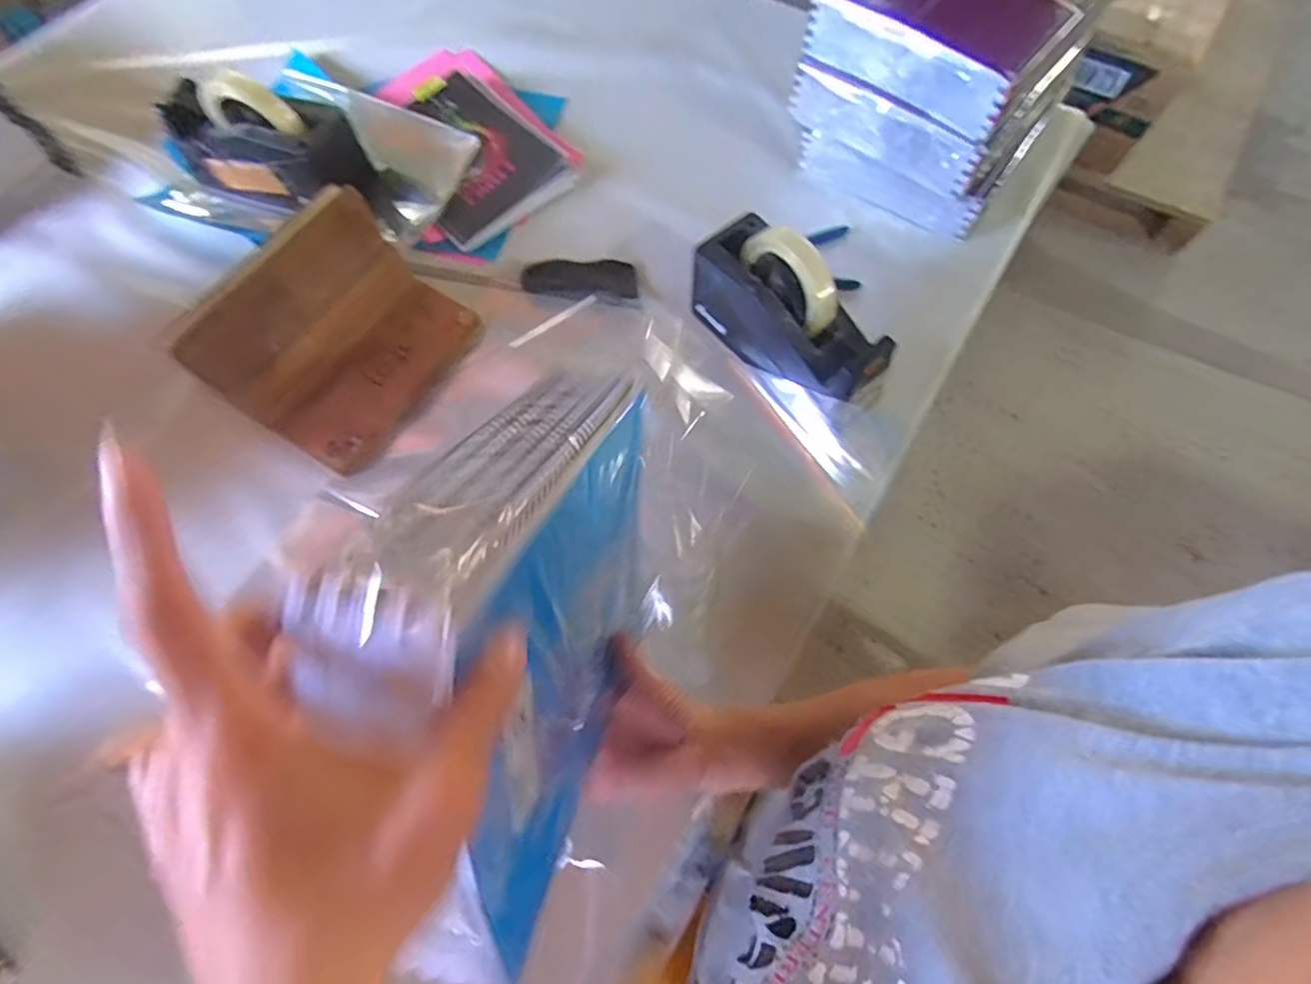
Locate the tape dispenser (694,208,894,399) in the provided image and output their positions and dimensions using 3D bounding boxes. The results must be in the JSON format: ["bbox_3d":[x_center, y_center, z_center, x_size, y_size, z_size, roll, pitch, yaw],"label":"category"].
[{"bbox_3d":[0.123,-0.166,0.570,0.075,0.119,0.197,-37,72,-14],"label":"tape dispenser"}]

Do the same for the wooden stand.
[{"bbox_3d":[-0.284,-0.143,0.566,0.130,0.123,0.205,31,71,12],"label":"wooden stand"}]

